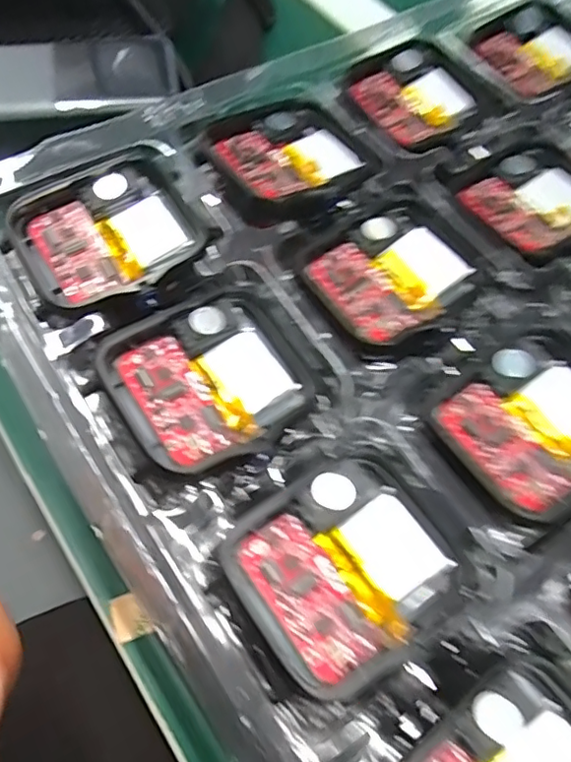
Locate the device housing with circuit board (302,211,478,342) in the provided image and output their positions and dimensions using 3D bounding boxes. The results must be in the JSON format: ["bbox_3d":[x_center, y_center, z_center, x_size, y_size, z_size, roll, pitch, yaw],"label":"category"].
[{"bbox_3d":[0.028,-0.028,0.147,0.036,0.005,0.032,-34,69,-20],"label":"device housing with circuit board"}]

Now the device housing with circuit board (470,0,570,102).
[{"bbox_3d":[0.088,-0.117,0.198,0.038,0.009,0.034,-33,68,-20],"label":"device housing with circuit board"}]

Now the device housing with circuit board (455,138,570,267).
[{"bbox_3d":[0.075,-0.054,0.166,0.039,0.004,0.034,-34,69,-20],"label":"device housing with circuit board"}]

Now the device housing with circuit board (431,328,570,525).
[{"bbox_3d":[0.059,0.009,0.129,0.040,0.006,0.035,-33,68,-20],"label":"device housing with circuit board"}]

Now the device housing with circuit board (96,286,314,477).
[{"bbox_3d":[-0.017,-0.001,0.126,0.041,0.010,0.036,-26,66,-17],"label":"device housing with circuit board"}]

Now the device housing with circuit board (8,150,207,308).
[{"bbox_3d":[-0.043,-0.037,0.144,0.045,0.014,0.037,-27,67,-17],"label":"device housing with circuit board"}]

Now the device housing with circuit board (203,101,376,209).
[{"bbox_3d":[0.002,-0.065,0.160,0.041,0.005,0.036,-29,67,-18],"label":"device housing with circuit board"}]

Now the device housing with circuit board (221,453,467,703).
[{"bbox_3d":[0.012,0.037,0.112,0.040,0.006,0.037,-29,67,-18],"label":"device housing with circuit board"}]

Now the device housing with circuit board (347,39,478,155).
[{"bbox_3d":[0.042,-0.093,0.181,0.039,0.006,0.037,-37,70,-21],"label":"device housing with circuit board"}]

